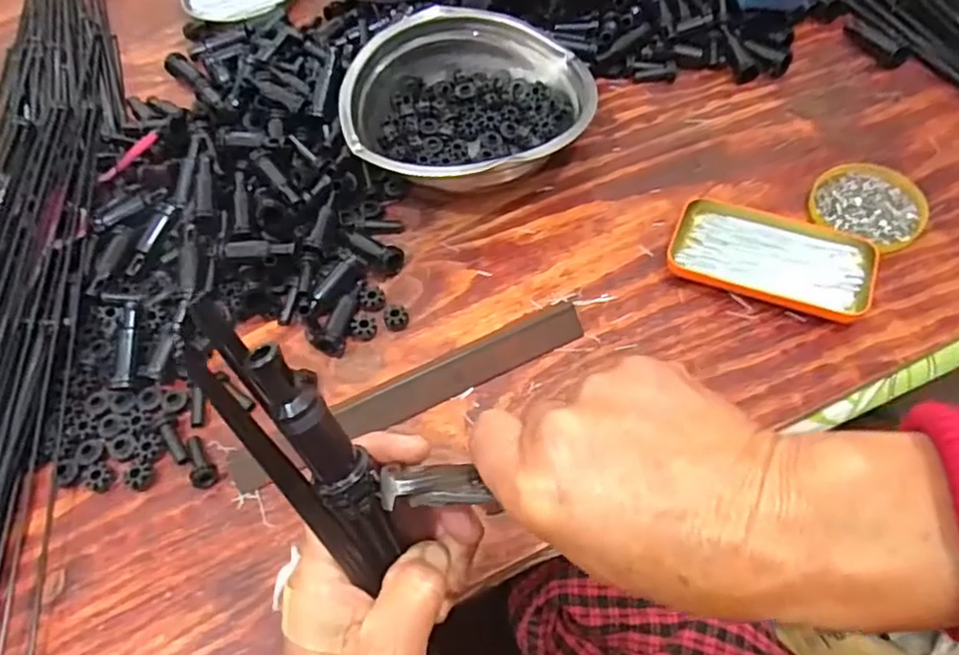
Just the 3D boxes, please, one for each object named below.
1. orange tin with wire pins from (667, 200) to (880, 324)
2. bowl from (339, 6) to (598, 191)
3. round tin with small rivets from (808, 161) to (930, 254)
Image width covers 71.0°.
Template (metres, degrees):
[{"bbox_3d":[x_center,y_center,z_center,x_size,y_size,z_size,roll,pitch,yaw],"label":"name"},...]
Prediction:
[{"bbox_3d":[0.216,-0.054,0.501,0.139,0.018,0.077,17,61,16],"label":"orange tin with wire pins"},{"bbox_3d":[-0.007,-0.184,0.574,0.195,0.068,0.184,-2,57,4],"label":"bowl"},{"bbox_3d":[0.309,-0.098,0.532,0.082,0.013,0.074,33,66,23],"label":"round tin with small rivets"}]

